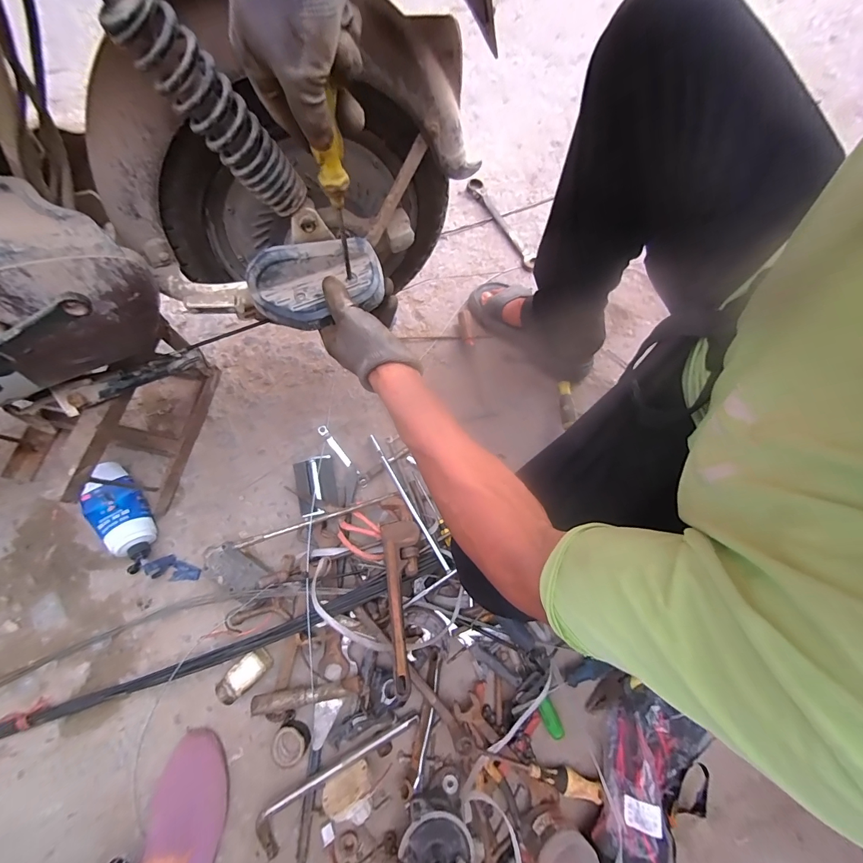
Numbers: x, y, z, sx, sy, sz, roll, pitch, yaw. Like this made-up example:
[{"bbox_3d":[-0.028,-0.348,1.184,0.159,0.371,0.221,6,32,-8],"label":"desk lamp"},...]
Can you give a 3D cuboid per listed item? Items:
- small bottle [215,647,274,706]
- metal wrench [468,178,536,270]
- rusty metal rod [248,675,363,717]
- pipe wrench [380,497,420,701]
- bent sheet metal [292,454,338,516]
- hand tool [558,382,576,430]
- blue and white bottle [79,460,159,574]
[{"bbox_3d":[-0.286,0.372,0.581,0.082,0.048,0.039,-38,75,-14],"label":"small bottle"},{"bbox_3d":[0.170,-0.501,0.908,0.040,0.013,0.287,-25,72,-10],"label":"metal wrench"},{"bbox_3d":[-0.184,0.393,0.568,0.157,0.029,0.023,-8,70,-4],"label":"rusty metal rod"},{"bbox_3d":[-0.046,0.236,0.588,0.058,0.028,0.282,-4,56,-2],"label":"pipe wrench"},{"bbox_3d":[-0.205,0.097,0.680,0.065,0.030,0.101,-15,71,-7],"label":"bent sheet metal"},{"bbox_3d":[0.261,-0.050,0.743,0.027,0.028,0.100,-1,70,-2],"label":"hand tool"},{"bbox_3d":[-0.524,0.135,0.644,0.074,0.060,0.188,-38,75,-14],"label":"blue and white bottle"}]

